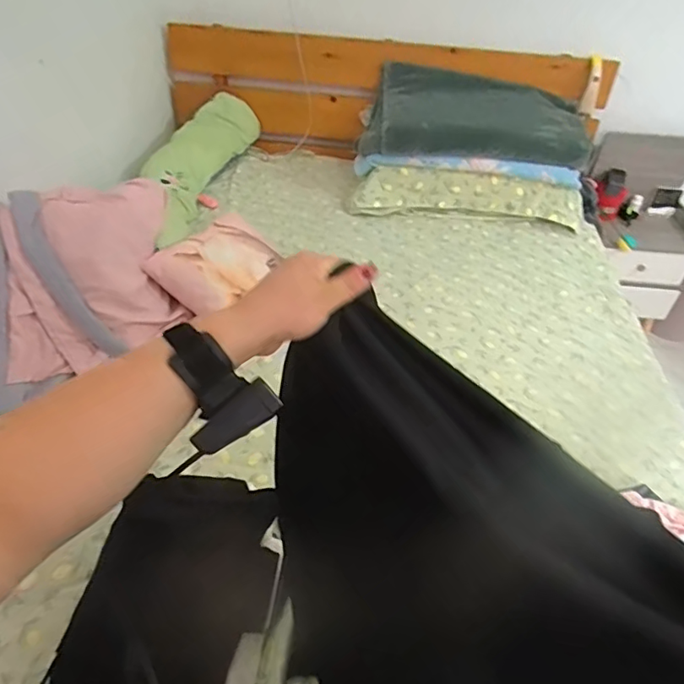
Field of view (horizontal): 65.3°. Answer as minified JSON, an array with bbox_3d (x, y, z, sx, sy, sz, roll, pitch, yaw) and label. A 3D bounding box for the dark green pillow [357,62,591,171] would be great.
[{"bbox_3d":[0.395,-0.685,1.594,0.630,0.186,0.304,6,41,2],"label":"dark green pillow"}]

